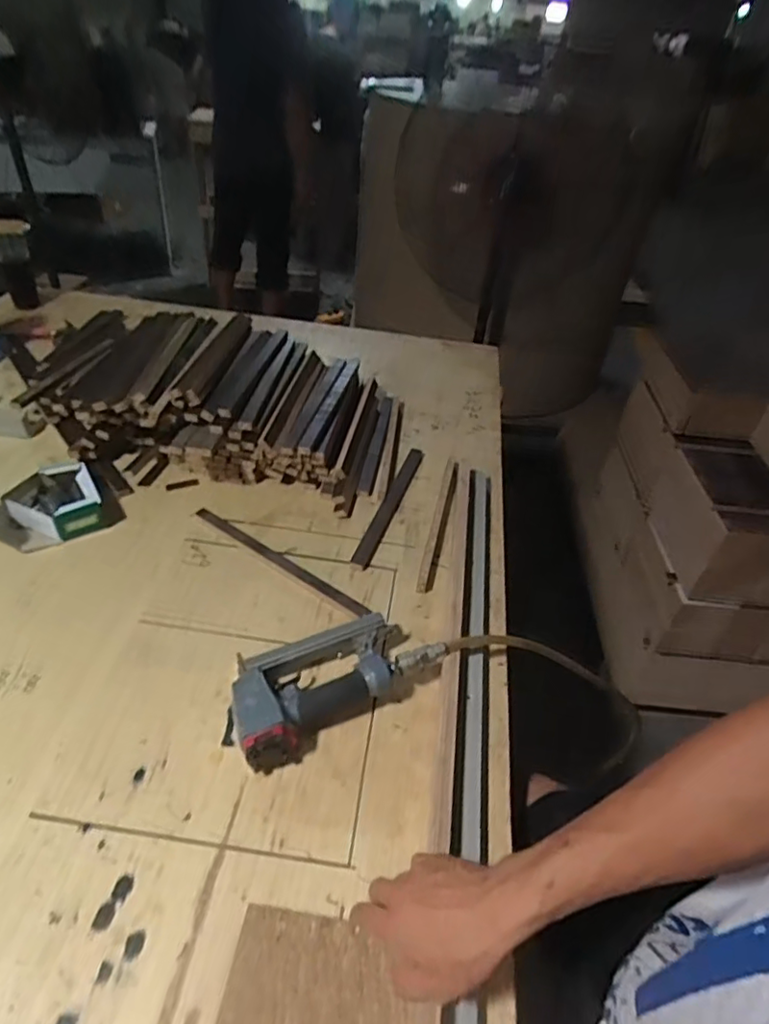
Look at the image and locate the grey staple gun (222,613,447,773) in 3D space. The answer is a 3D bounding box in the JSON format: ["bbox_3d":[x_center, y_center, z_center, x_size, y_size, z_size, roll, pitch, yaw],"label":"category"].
[{"bbox_3d":[-0.064,0.183,0.674,0.247,0.055,0.130,-18,45,-26],"label":"grey staple gun"}]

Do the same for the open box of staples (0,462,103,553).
[{"bbox_3d":[-0.496,-0.009,0.855,0.149,0.056,0.128,-17,44,-25],"label":"open box of staples"}]

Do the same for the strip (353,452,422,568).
[{"bbox_3d":[0.008,-0.016,0.976,0.029,0.011,0.336,15,40,11],"label":"strip"}]

